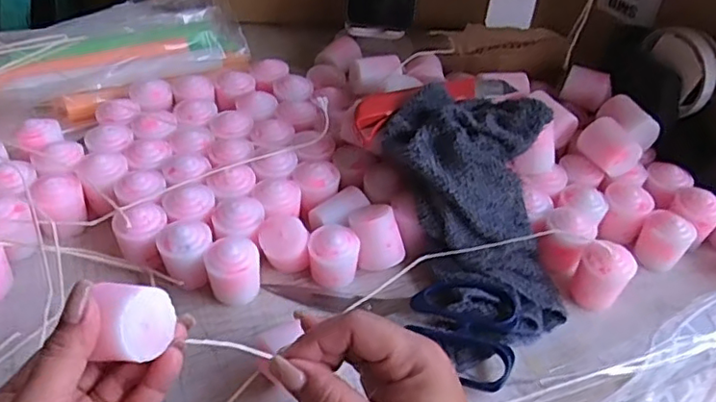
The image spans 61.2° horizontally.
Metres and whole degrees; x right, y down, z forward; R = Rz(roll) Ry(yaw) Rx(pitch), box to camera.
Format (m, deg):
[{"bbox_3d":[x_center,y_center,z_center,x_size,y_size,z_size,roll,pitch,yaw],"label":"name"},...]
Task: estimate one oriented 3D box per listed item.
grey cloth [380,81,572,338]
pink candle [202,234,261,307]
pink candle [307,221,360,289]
[{"bbox_3d":[0.104,-0.002,0.467,0.116,0.092,0.177,-17,49,-21],"label":"grey cloth"},{"bbox_3d":[-0.090,0.047,0.439,0.037,0.042,0.038,3,44,-3],"label":"pink candle"},{"bbox_3d":[-0.018,0.041,0.456,0.035,0.038,0.037,3,44,-3],"label":"pink candle"}]

